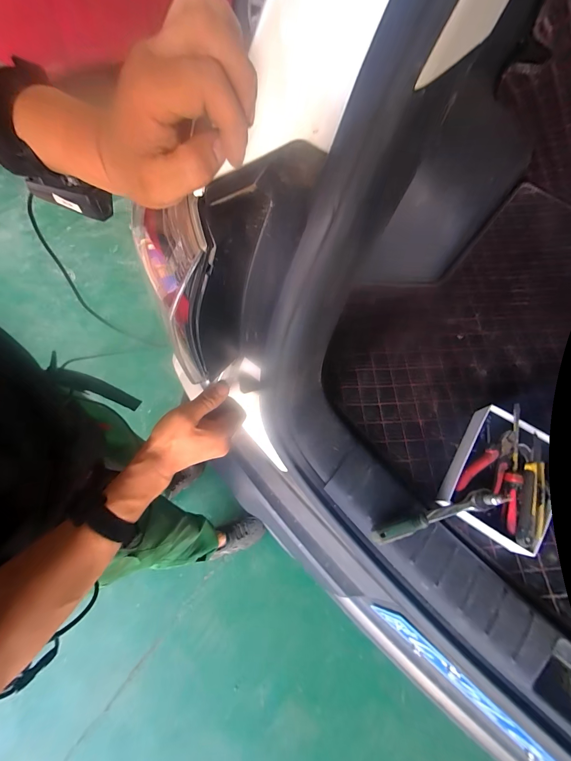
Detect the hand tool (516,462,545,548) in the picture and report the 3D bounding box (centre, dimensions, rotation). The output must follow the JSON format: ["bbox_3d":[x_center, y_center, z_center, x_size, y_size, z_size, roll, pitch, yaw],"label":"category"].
[{"bbox_3d":[0.377,0.189,0.463,0.033,0.025,0.123,17,69,5],"label":"hand tool"}]

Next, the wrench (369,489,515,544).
[{"bbox_3d":[0.224,0.203,0.448,0.197,0.048,0.025,-14,69,-7],"label":"wrench"}]

